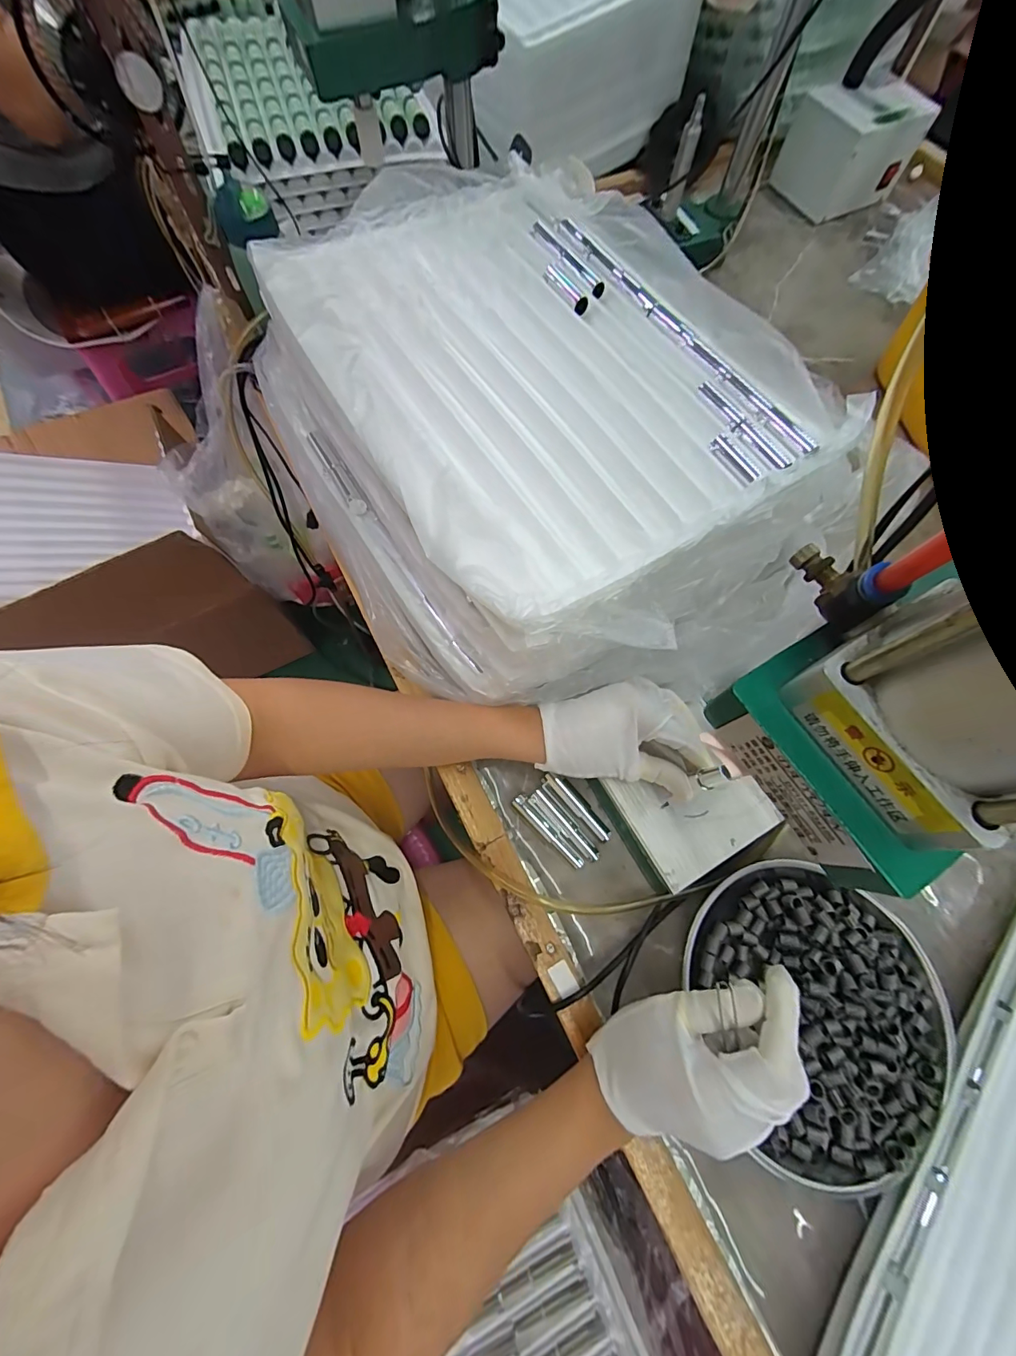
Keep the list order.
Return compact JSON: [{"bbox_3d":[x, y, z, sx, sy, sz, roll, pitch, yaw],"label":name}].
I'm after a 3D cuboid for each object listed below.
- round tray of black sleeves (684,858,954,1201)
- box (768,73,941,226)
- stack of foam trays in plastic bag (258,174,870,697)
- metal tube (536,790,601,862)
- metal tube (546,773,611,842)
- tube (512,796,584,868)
[{"bbox_3d":[0.236,0.259,0.349,0.190,0.028,0.202,0,70,-1],"label":"round tray of black sleeves"},{"bbox_3d":[0.522,-0.815,0.700,0.152,0.109,0.129,-22,72,-9],"label":"box"},{"bbox_3d":[0.017,-0.231,0.401,0.391,0.140,0.474,-24,73,-9],"label":"stack of foam trays in plastic bag"},{"bbox_3d":[0.053,0.132,0.405,0.012,0.013,0.078,-41,76,-14],"label":"metal tube"},{"bbox_3d":[0.065,0.117,0.414,0.016,0.010,0.076,-39,76,-14],"label":"metal tube"},{"bbox_3d":[0.036,0.137,0.403,0.013,0.014,0.080,-42,77,-14],"label":"tube"}]

